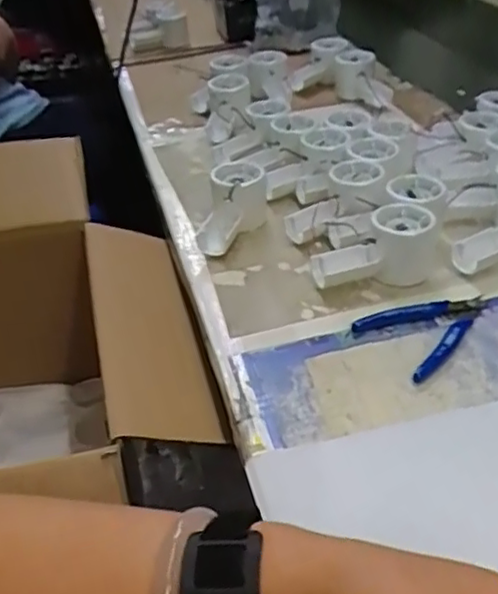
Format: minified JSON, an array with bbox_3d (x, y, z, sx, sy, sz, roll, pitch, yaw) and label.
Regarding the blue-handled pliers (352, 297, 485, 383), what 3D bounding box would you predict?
[{"bbox_3d":[0.155,0.023,0.543,0.112,0.012,0.078,-24,41,-25],"label":"blue-handled pliers"}]

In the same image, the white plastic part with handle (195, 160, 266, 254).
[{"bbox_3d":[-0.018,-0.092,0.672,0.055,0.057,0.112,7,38,14],"label":"white plastic part with handle"}]

